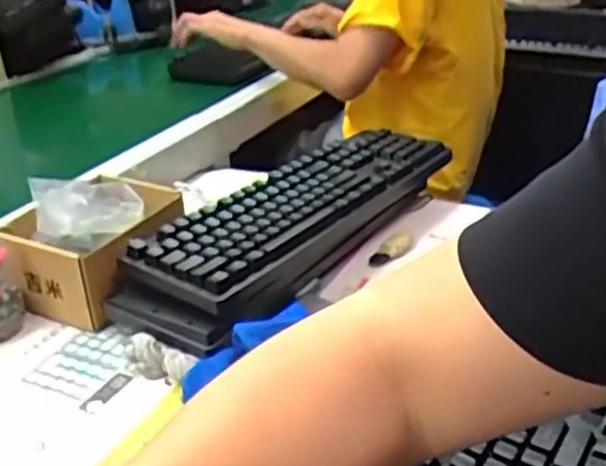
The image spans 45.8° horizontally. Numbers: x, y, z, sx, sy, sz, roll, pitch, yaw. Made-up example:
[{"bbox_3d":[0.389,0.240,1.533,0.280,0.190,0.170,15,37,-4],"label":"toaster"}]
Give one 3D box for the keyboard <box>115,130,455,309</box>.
[{"bbox_3d":[0.008,-0.036,0.783,0.125,0.029,0.413,29,39,30],"label":"keyboard"}]

